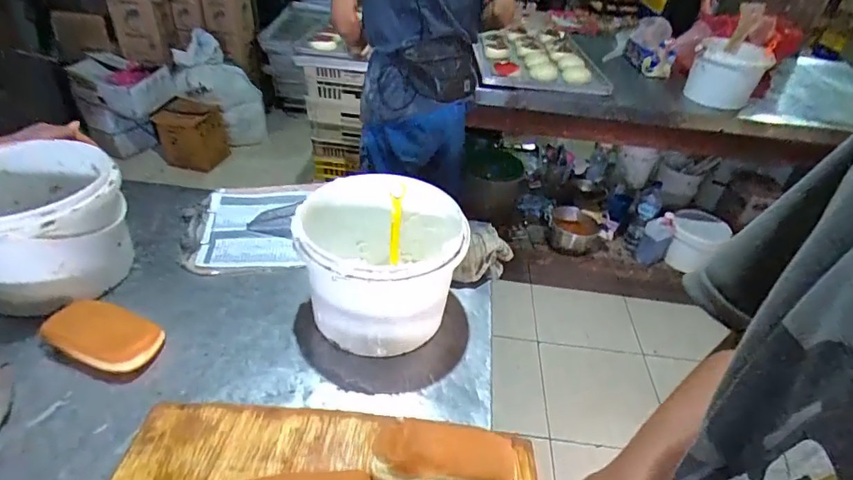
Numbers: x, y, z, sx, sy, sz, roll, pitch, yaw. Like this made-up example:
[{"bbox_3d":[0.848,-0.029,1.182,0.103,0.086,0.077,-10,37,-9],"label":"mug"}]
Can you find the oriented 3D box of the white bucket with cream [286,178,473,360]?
[{"bbox_3d":[-0.065,0.034,0.666,0.216,0.171,0.209,3,38,-3],"label":"white bucket with cream"}]

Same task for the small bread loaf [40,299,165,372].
[{"bbox_3d":[-0.405,0.124,0.603,0.118,0.059,0.079,16,39,14],"label":"small bread loaf"}]

